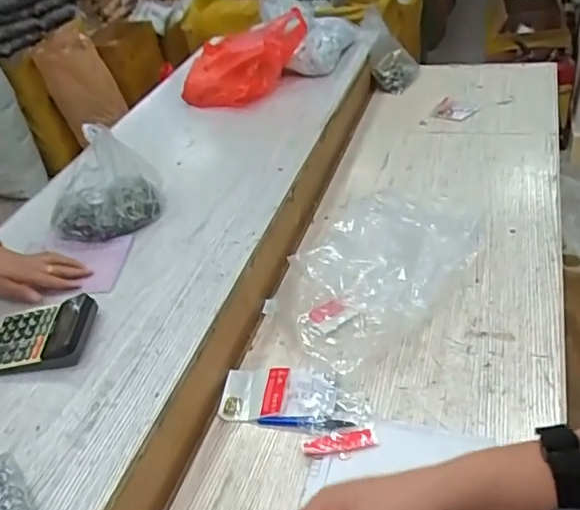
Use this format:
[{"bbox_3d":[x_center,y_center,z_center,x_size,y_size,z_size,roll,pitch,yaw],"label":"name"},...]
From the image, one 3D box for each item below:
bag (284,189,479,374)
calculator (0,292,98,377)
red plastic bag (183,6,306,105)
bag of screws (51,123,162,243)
[{"bbox_3d":[0.154,0.007,0.870,0.181,0.089,0.385,23,50,36],"label":"bag"},{"bbox_3d":[-0.350,0.107,0.770,0.149,0.034,0.117,-5,39,8],"label":"calculator"},{"bbox_3d":[-0.110,-0.456,1.326,0.208,0.124,0.271,17,47,31],"label":"red plastic bag"},{"bbox_3d":[-0.321,-0.120,0.934,0.192,0.168,0.107,-18,39,-8],"label":"bag of screws"}]

